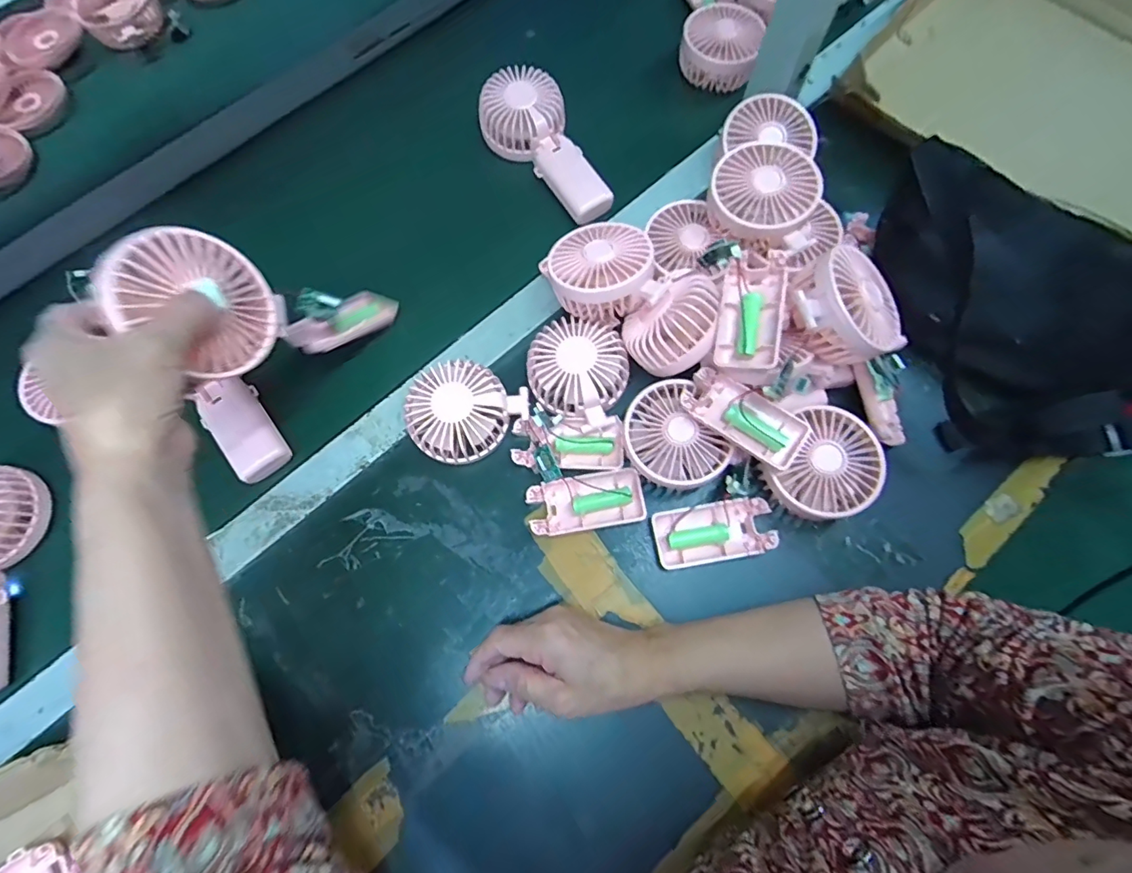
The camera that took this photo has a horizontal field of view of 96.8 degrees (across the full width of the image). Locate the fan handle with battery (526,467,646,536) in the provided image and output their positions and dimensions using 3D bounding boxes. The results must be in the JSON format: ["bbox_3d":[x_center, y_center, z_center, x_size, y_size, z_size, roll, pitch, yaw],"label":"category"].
[{"bbox_3d":[0.016,0.053,0.411,0.091,0.014,0.045,-9,73,0],"label":"fan handle with battery"}]

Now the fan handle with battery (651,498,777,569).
[{"bbox_3d":[0.117,0.076,0.399,0.091,0.015,0.044,-10,73,-1],"label":"fan handle with battery"}]

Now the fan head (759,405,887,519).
[{"bbox_3d":[0.199,0.026,0.395,0.073,0.044,0.083,33,77,11],"label":"fan head"}]

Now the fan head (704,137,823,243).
[{"bbox_3d":[0.161,-0.202,0.413,0.082,0.028,0.080,-1,73,2],"label":"fan head"}]

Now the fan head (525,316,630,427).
[{"bbox_3d":[0.010,-0.059,0.425,0.083,0.035,0.081,22,75,9],"label":"fan head"}]

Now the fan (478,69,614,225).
[{"bbox_3d":[-0.016,-0.293,0.508,0.078,0.047,0.173,-35,75,-8],"label":"fan"}]

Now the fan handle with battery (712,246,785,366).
[{"bbox_3d":[0.138,-0.093,0.377,0.045,0.026,0.091,5,81,19],"label":"fan handle with battery"}]

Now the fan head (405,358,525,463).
[{"bbox_3d":[-0.086,-0.020,0.420,0.080,0.049,0.090,37,78,12],"label":"fan head"}]

